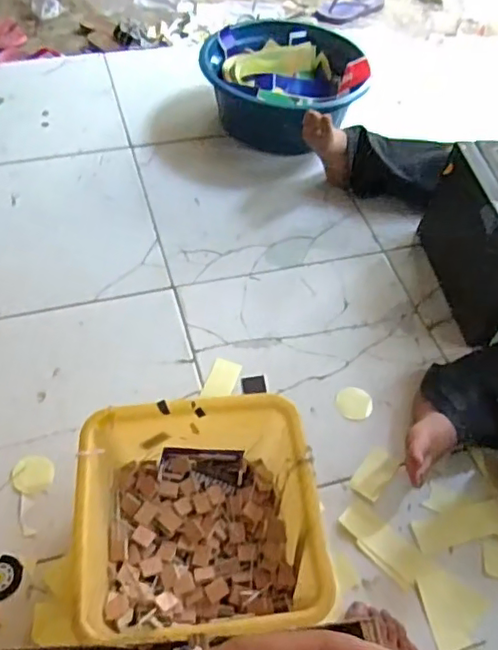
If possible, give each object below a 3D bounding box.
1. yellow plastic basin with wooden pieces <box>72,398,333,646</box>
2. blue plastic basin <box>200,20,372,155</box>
[{"bbox_3d":[-0.061,0.237,0.730,0.272,0.123,0.265,-3,53,-8],"label":"yellow plastic basin with wooden pieces"},{"bbox_3d":[0.074,-0.511,1.283,0.294,0.158,0.303,3,52,-3],"label":"blue plastic basin"}]

